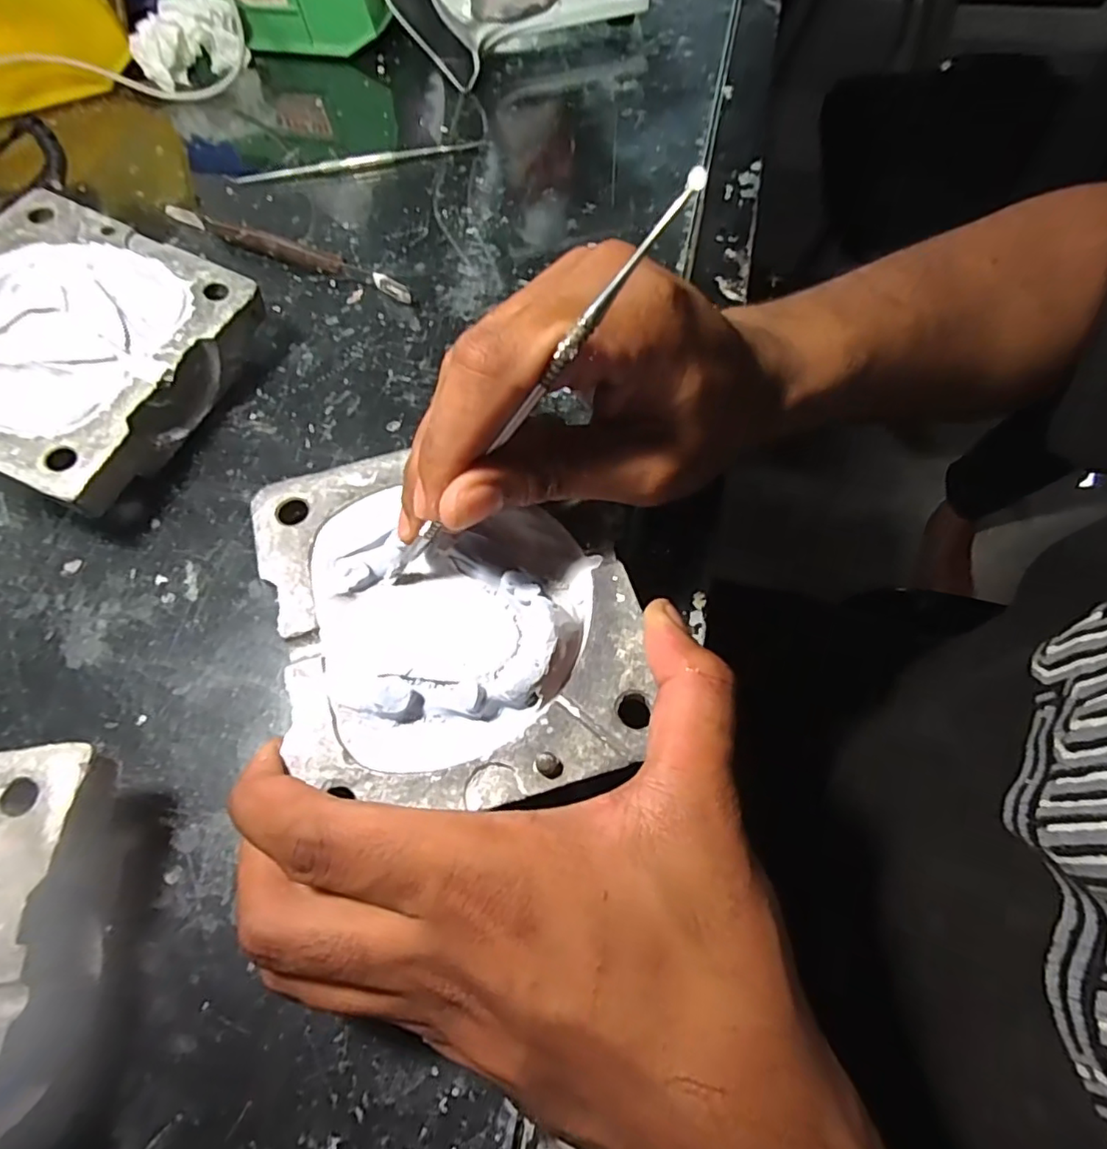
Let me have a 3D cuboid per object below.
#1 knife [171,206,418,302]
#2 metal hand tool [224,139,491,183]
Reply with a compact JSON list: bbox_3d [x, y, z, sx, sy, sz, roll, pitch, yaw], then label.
[{"bbox_3d":[-0.149,-0.180,0.327,0.168,0.013,0.013,25,67,14],"label":"knife"},{"bbox_3d":[-0.124,-0.258,0.368,0.155,0.006,0.013,-11,64,-3],"label":"metal hand tool"}]

